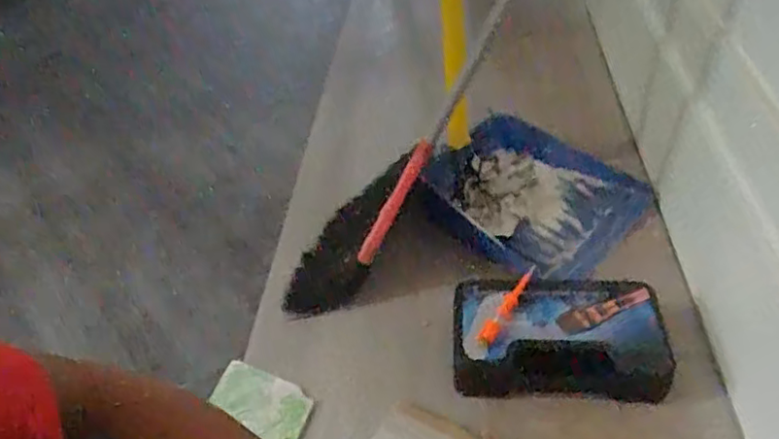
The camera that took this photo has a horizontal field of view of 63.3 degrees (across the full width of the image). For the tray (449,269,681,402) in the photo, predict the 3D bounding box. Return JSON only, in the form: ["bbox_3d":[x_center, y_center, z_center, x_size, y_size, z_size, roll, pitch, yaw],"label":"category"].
[{"bbox_3d":[0.204,0.145,0.770,0.251,0.070,0.147,2,42,9],"label":"tray"}]

